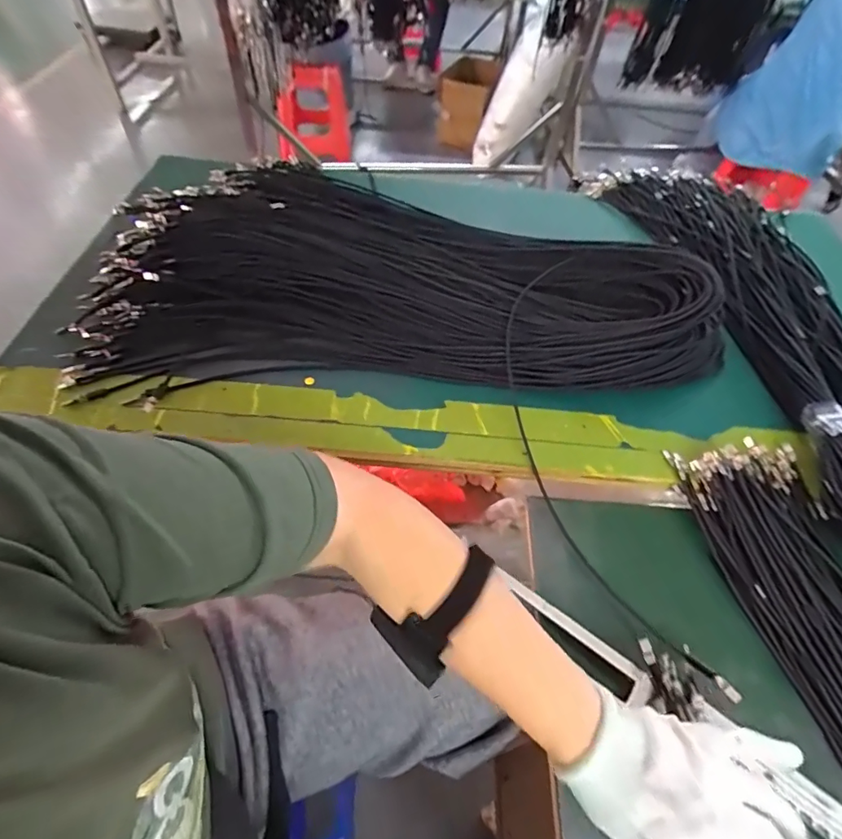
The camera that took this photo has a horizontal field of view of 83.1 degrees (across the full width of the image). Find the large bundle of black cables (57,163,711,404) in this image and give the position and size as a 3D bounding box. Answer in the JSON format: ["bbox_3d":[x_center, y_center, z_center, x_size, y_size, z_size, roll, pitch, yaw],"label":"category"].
[{"bbox_3d":[-0.026,-0.238,0.659,0.768,0.099,0.460,0,53,-5],"label":"large bundle of black cables"}]

